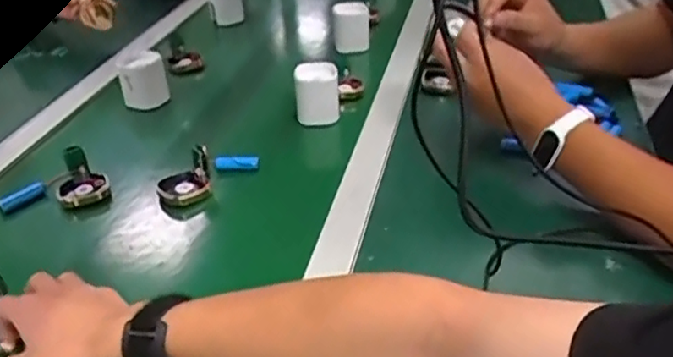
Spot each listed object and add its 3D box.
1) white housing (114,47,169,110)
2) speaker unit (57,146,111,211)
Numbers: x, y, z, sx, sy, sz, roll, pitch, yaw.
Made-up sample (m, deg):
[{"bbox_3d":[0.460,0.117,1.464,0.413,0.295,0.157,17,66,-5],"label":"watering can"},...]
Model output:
[{"bbox_3d":[-0.276,-0.143,0.921,0.063,0.077,0.069,-13,33,-14],"label":"white housing"},{"bbox_3d":[-0.289,-0.003,0.726,0.054,0.048,0.053,-18,35,-22],"label":"speaker unit"}]

